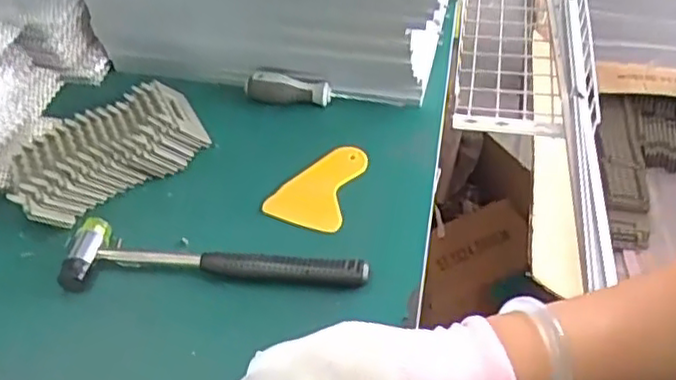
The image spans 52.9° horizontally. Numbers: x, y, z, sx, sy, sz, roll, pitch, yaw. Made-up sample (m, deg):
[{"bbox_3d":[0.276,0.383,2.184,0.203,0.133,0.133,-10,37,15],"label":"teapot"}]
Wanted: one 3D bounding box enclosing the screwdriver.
[{"bbox_3d":[-0.008,-0.100,0.678,0.171,0.025,0.022,5,48,10],"label":"screwdriver"}]

